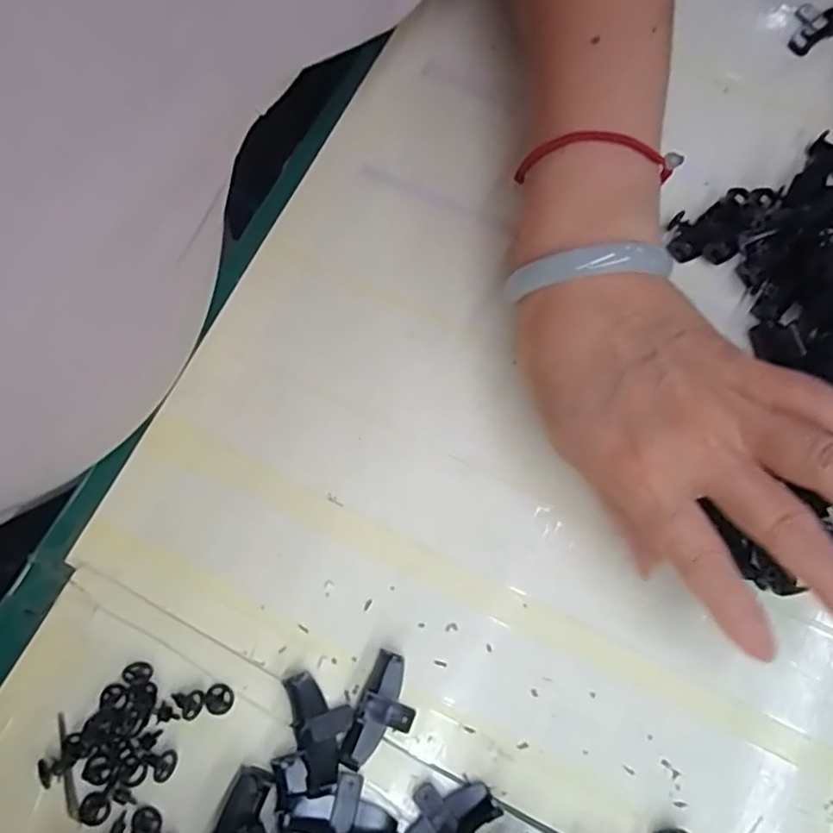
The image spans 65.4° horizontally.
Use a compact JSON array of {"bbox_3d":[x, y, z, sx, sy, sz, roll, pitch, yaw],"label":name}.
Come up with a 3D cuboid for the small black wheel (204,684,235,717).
[{"bbox_3d":[-0.075,0.108,0.247,0.011,0.004,0.011,0,77,0],"label":"small black wheel"}]

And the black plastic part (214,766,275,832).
[{"bbox_3d":[-0.067,0.152,0.237,0.014,0.008,0.045,21,78,5],"label":"black plastic part"}]

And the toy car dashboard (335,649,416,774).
[{"bbox_3d":[-0.012,0.112,0.244,0.021,0.012,0.042,22,78,5],"label":"toy car dashboard"}]

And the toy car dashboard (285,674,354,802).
[{"bbox_3d":[-0.034,0.118,0.243,0.021,0.007,0.042,-16,78,-4],"label":"toy car dashboard"}]

